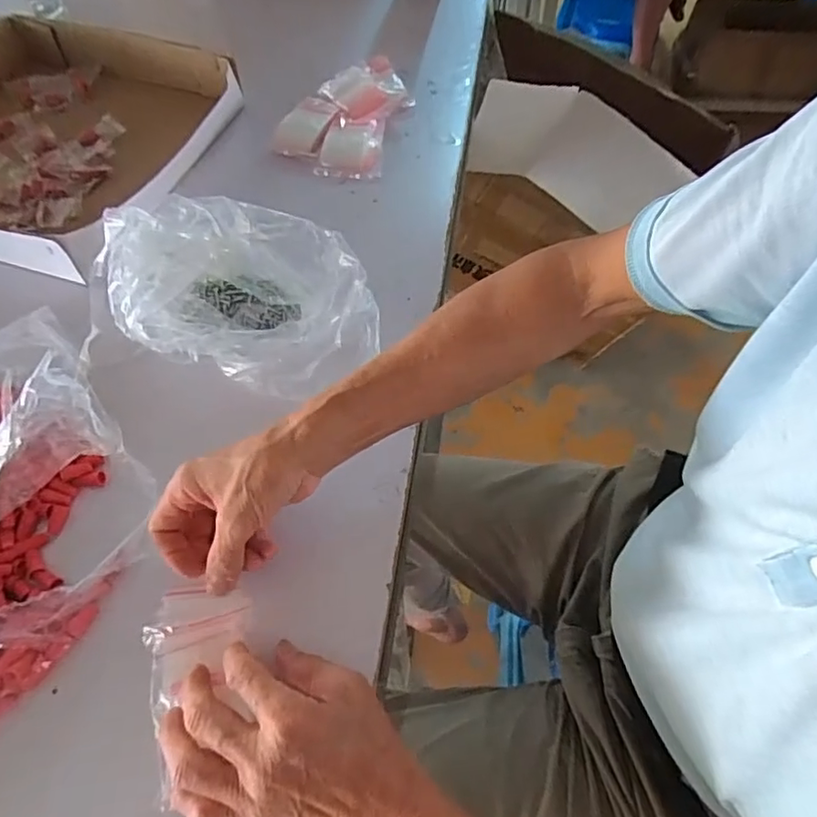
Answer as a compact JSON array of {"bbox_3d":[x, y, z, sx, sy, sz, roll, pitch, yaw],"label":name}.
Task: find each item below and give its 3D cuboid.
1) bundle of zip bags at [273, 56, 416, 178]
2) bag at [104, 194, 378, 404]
[{"bbox_3d":[-0.070,-0.369,0.704,0.124,0.029,0.220,13,61,11],"label":"bundle of zip bags"},{"bbox_3d":[-0.147,-0.109,0.509,0.245,0.080,0.164,10,60,10],"label":"bag"}]

